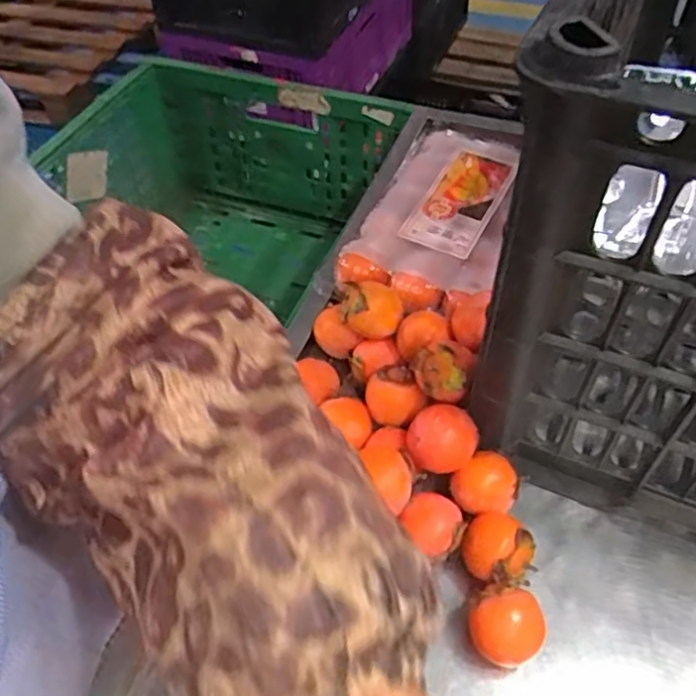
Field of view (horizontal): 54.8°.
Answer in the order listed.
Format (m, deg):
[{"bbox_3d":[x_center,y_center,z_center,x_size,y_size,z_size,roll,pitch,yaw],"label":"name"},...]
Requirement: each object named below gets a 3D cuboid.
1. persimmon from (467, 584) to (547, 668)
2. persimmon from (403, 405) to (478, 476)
[{"bbox_3d":[0.089,0.160,0.382,0.044,0.043,0.039,12,51,13],"label":"persimmon"},{"bbox_3d":[0.059,0.059,0.421,0.042,0.030,0.040,-3,49,3],"label":"persimmon"}]

